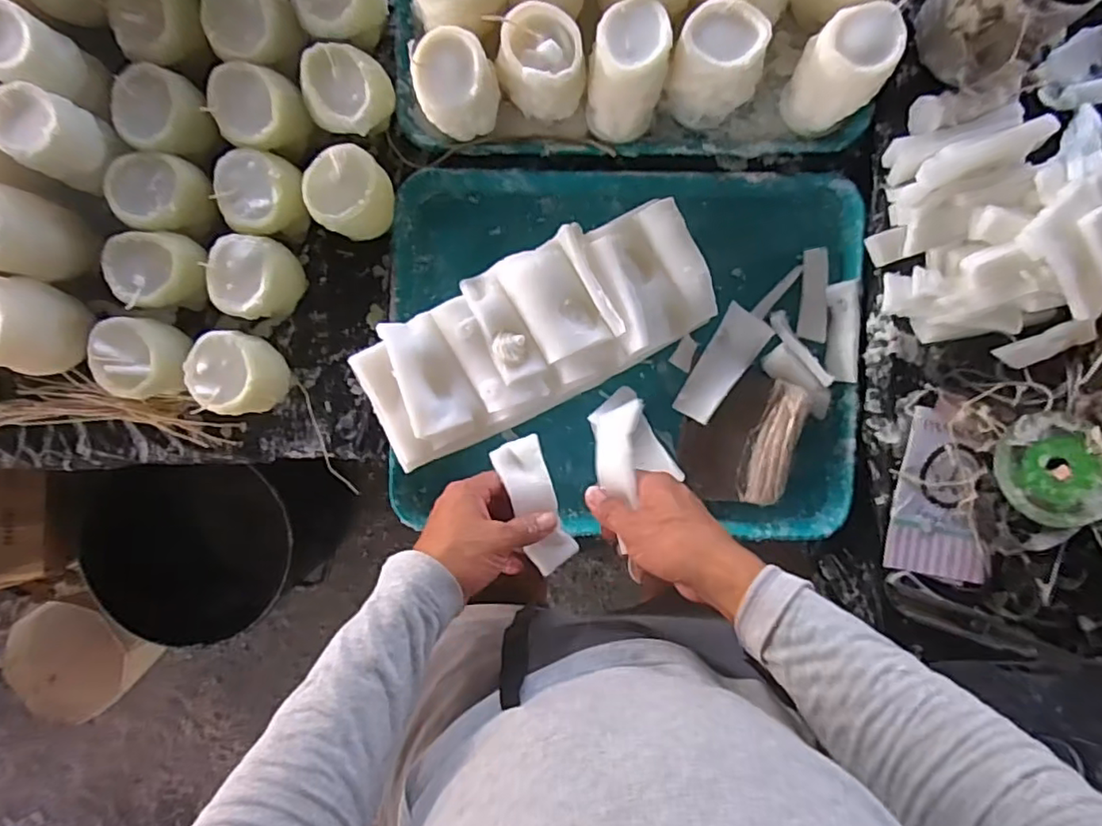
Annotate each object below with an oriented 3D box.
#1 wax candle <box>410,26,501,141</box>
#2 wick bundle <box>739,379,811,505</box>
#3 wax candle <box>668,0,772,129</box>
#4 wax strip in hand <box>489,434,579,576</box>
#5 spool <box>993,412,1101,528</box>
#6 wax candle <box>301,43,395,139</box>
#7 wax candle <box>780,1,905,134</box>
[{"bbox_3d":[-0.080,-0.276,0.526,0.069,0.095,0.057,-18,93,1],"label":"wax candle"},{"bbox_3d":[0.210,0.029,0.579,0.042,0.007,0.117,16,96,22],"label":"wick bundle"},{"bbox_3d":[0.142,-0.299,0.532,0.079,0.099,0.063,5,93,0],"label":"wax candle"},{"bbox_3d":[-0.013,0.077,0.509,0.041,0.012,0.112,-19,91,1],"label":"wax strip in hand"},{"bbox_3d":[0.425,0.051,0.519,0.091,0.021,0.091,-2,82,13],"label":"spool"},{"bbox_3d":[-0.183,-0.286,0.556,0.070,0.060,0.070,0,93,0],"label":"wax candle"},{"bbox_3d":[0.245,-0.290,0.521,0.066,0.093,0.065,0,93,0],"label":"wax candle"}]

